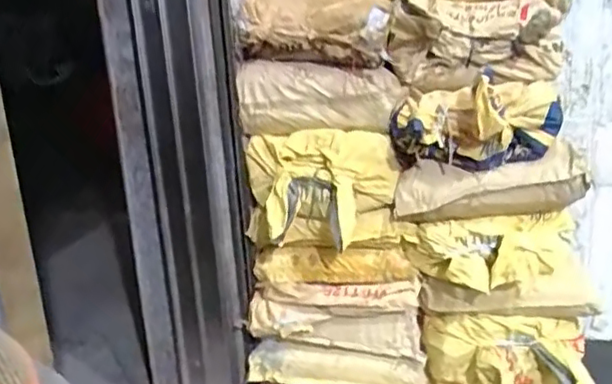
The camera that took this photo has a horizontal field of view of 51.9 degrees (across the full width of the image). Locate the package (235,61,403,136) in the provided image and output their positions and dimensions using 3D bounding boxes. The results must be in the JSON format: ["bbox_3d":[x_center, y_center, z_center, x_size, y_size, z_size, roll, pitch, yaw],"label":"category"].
[{"bbox_3d":[0.031,-0.237,1.579,0.415,0.161,0.067,1,16,14],"label":"package"}]

